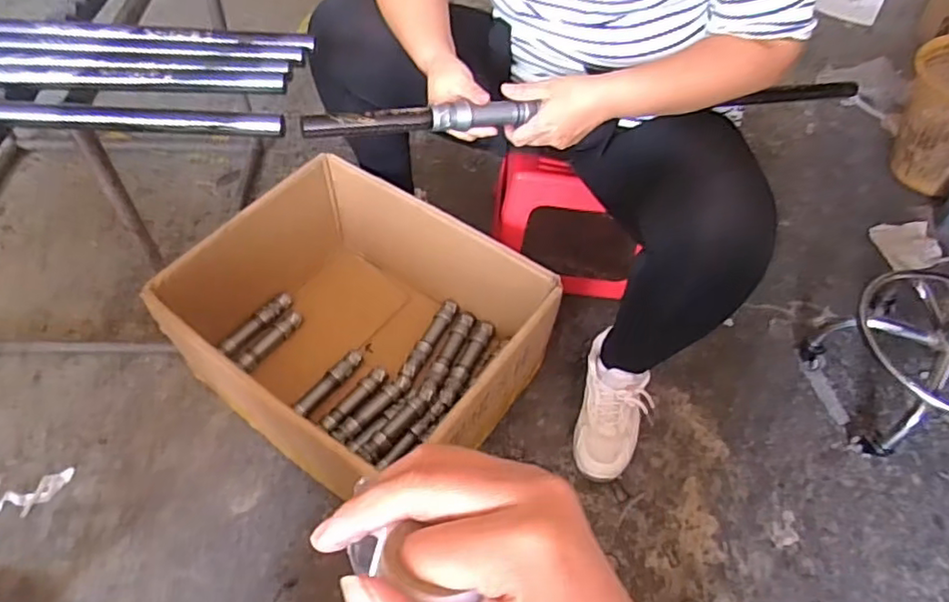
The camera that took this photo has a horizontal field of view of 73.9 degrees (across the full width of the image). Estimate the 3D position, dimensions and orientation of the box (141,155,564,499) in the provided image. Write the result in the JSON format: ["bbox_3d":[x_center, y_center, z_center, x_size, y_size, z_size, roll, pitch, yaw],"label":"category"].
[{"bbox_3d":[-0.166,0.051,0.965,0.463,0.227,0.410,31,57,20],"label":"box"}]

